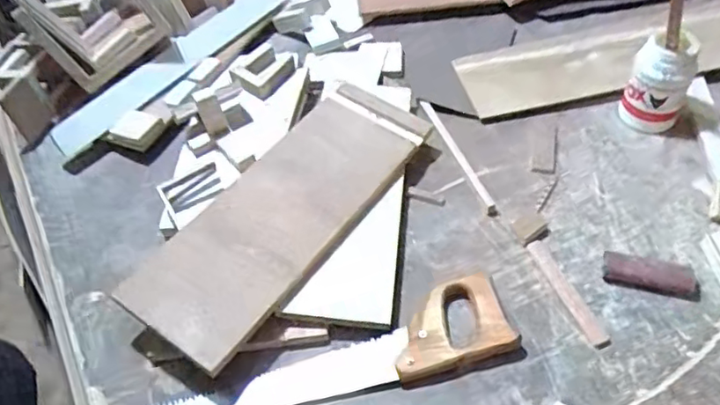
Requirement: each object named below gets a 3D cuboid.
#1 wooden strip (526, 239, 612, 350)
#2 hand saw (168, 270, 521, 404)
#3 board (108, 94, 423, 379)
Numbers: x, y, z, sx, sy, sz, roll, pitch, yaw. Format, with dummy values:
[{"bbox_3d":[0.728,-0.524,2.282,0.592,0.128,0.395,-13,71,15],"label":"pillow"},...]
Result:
[{"bbox_3d":[0.245,0.105,0.731,0.023,0.007,0.153,-18,51,-9],"label":"wooden strip"},{"bbox_3d":[-0.040,0.175,0.687,0.414,0.027,0.095,-14,51,-7],"label":"hand saw"},{"bbox_3d":[-0.095,0.011,0.769,0.161,0.021,0.402,30,55,18],"label":"board"}]

